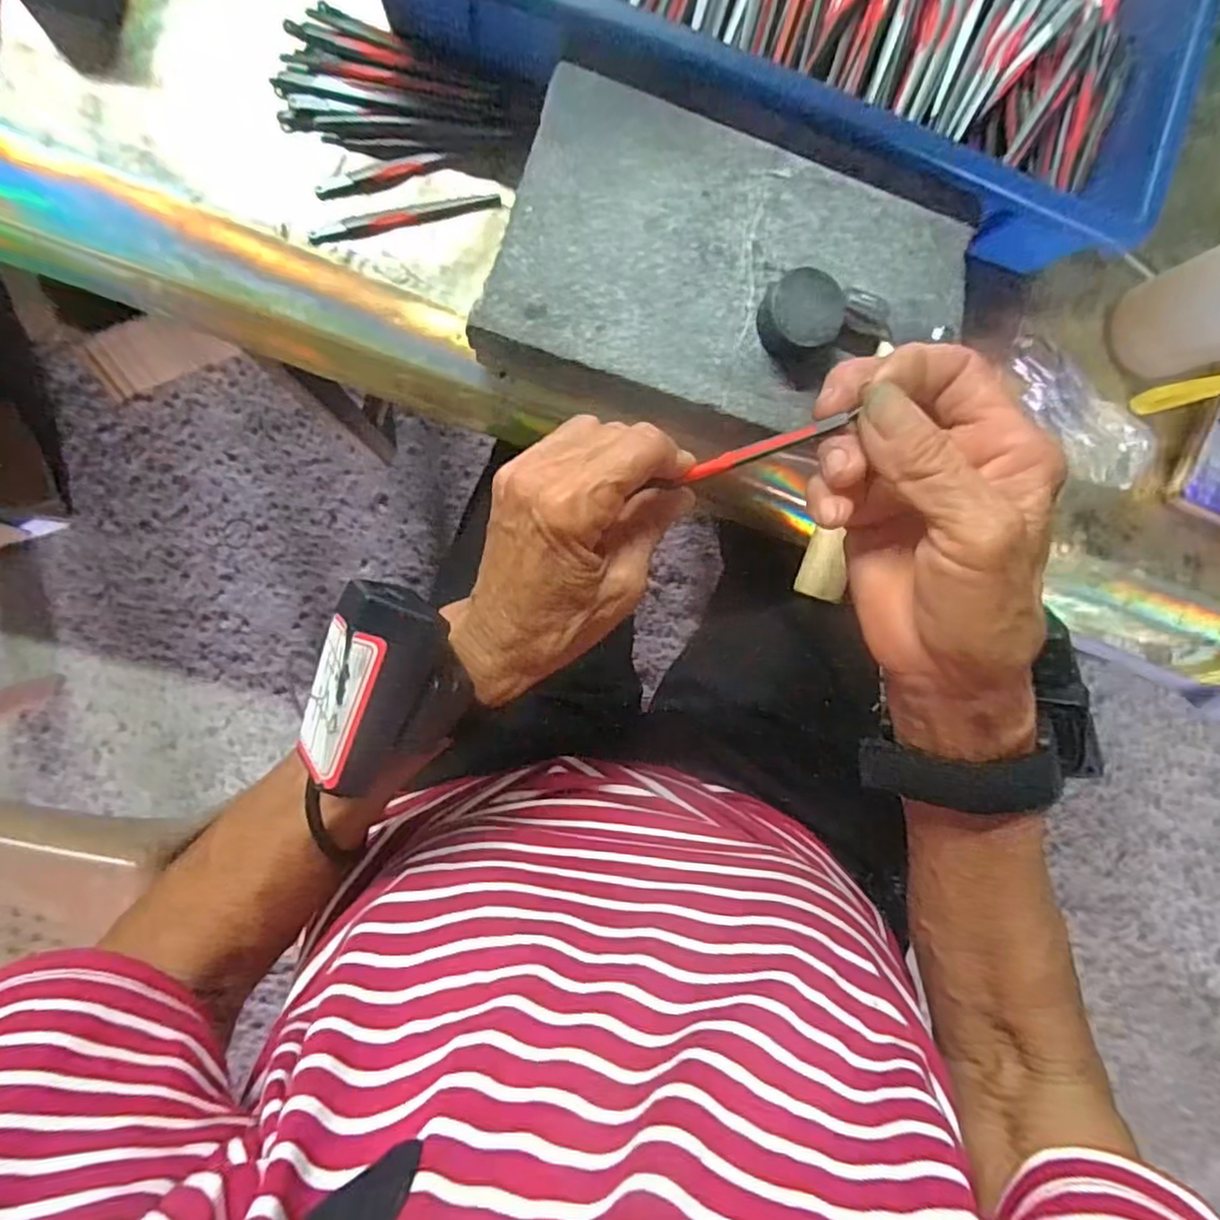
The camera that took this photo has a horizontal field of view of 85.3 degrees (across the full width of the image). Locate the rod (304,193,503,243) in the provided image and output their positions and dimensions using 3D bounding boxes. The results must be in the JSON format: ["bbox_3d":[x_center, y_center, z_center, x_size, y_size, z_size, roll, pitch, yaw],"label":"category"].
[{"bbox_3d":[-0.109,-0.211,0.355,0.102,0.005,0.011,-17,94,-7],"label":"rod"}]

